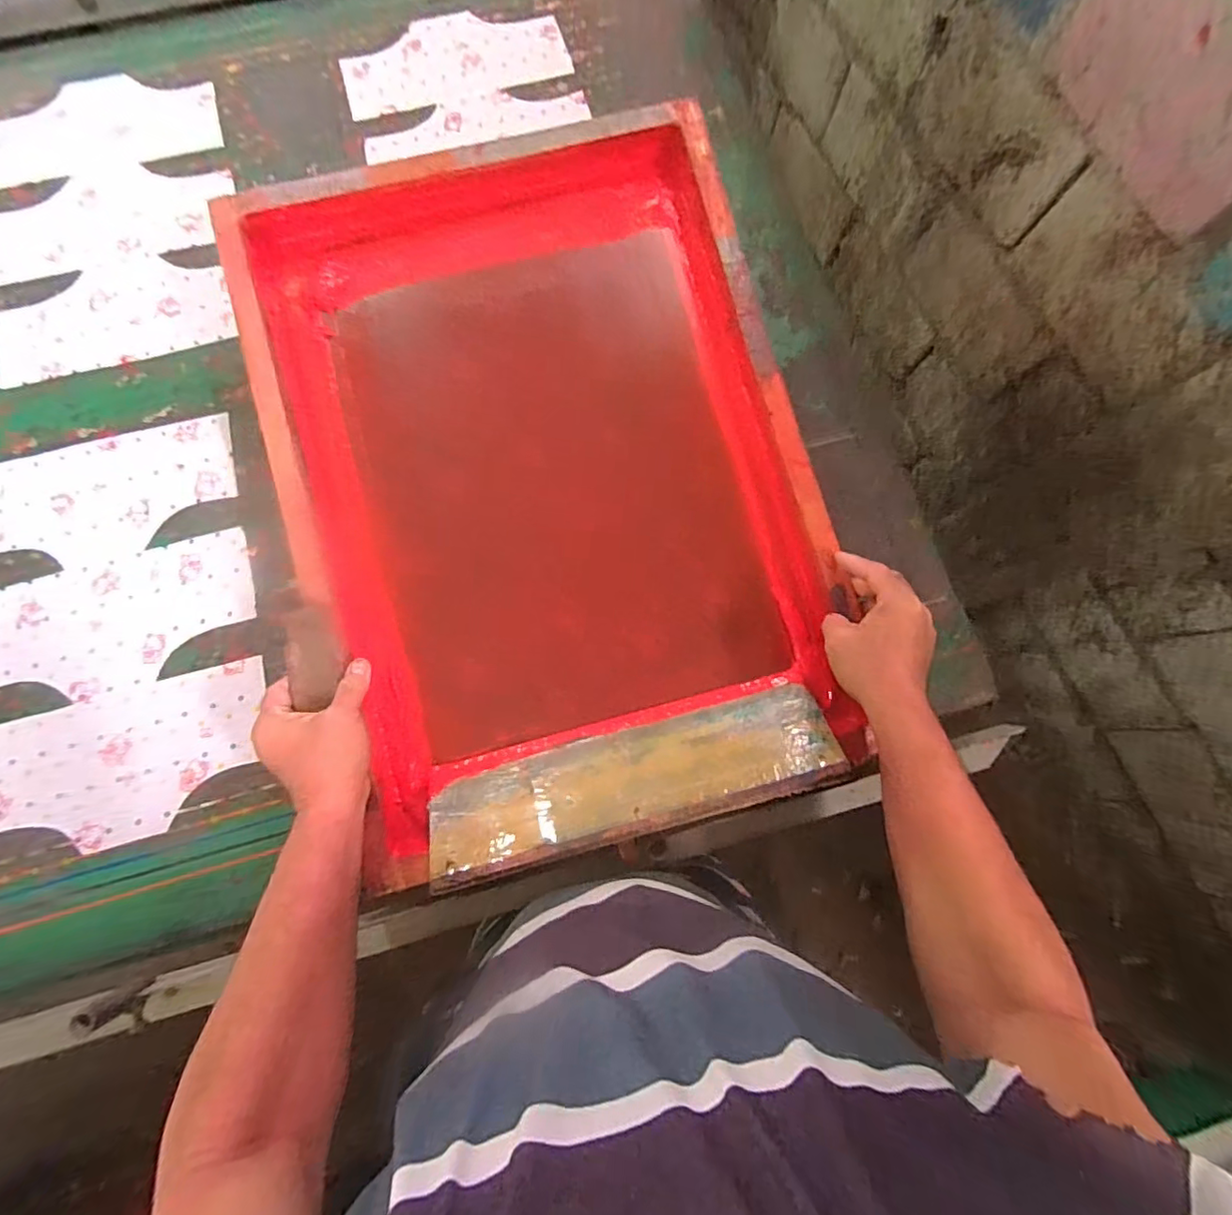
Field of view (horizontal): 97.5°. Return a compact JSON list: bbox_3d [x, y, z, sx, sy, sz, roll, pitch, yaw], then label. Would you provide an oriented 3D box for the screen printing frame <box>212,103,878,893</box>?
[{"bbox_3d":[-0.072,-0.137,0.557,0.507,0.081,0.712,-15,84,-3],"label":"screen printing frame"}]

